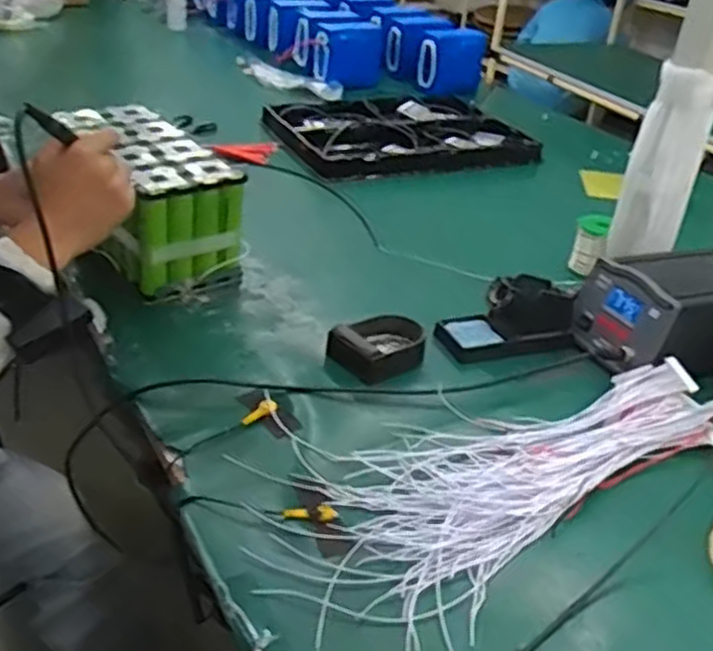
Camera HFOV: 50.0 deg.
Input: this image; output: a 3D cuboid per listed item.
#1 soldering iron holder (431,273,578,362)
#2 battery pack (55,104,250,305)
[{"bbox_3d":[0.173,-0.012,0.882,0.160,0.064,0.090,-4,32,-15],"label":"soldering iron holder"},{"bbox_3d":[-0.267,-0.162,0.987,0.163,0.159,0.248,-18,38,-34],"label":"battery pack"}]

